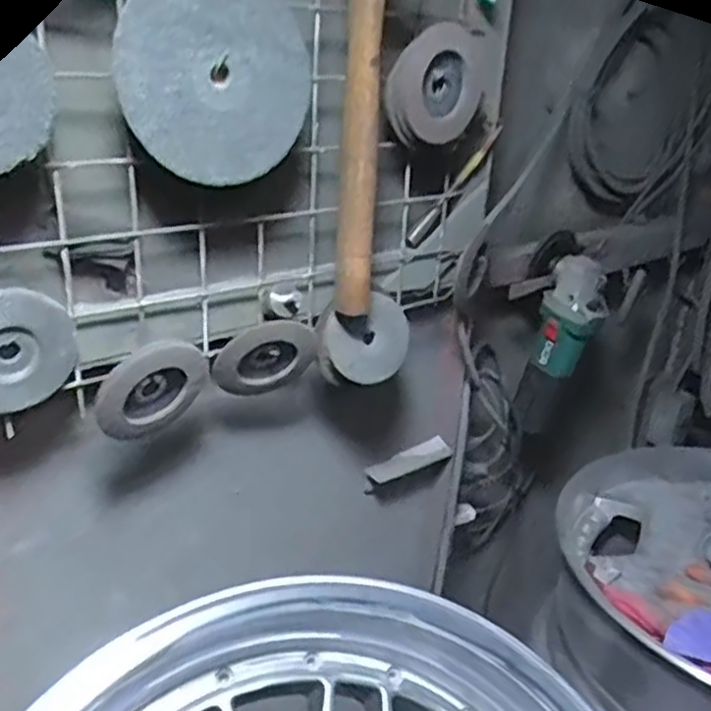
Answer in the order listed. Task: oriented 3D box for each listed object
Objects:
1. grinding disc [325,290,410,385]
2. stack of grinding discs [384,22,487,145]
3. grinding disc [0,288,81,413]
[{"bbox_3d":[0.015,-0.014,0.722,0.088,0.081,0.009,-31,22,-22],"label":"grinding disc"},{"bbox_3d":[0.081,-0.252,0.680,0.030,0.099,0.124,28,39,35],"label":"stack of grinding discs"},{"bbox_3d":[-0.245,-0.005,0.528,0.095,0.086,0.013,-17,31,-37],"label":"grinding disc"}]

